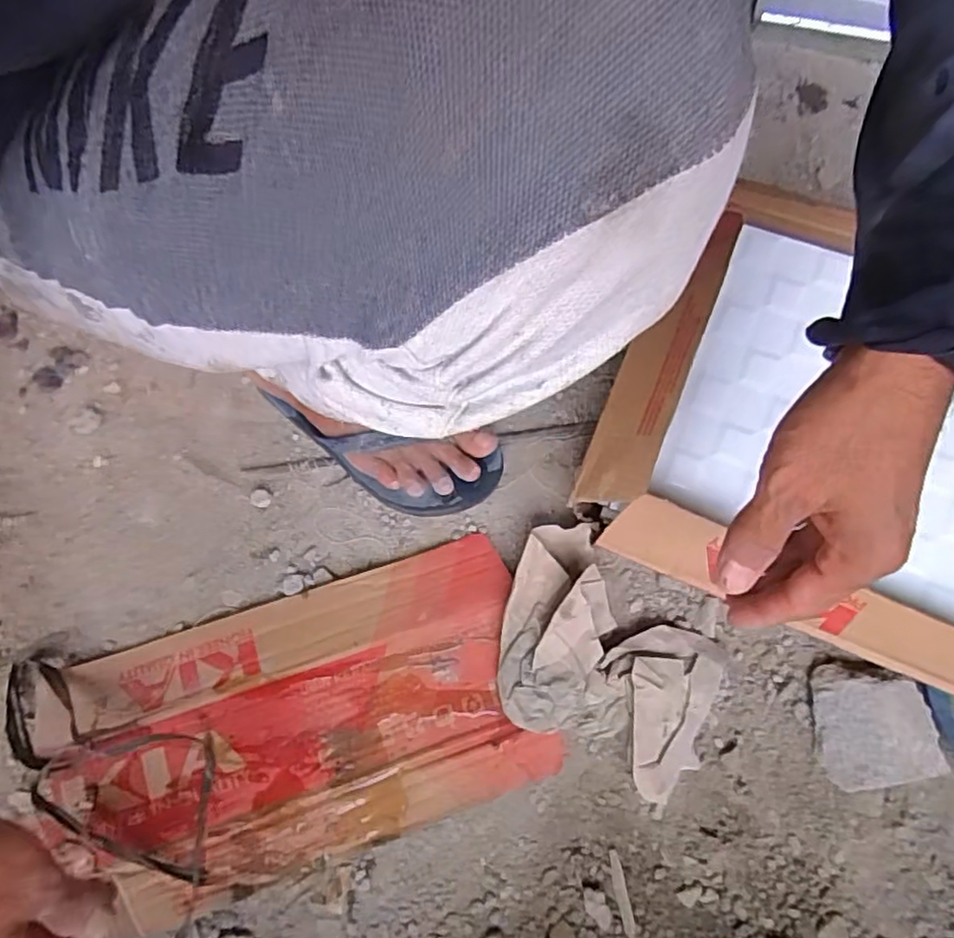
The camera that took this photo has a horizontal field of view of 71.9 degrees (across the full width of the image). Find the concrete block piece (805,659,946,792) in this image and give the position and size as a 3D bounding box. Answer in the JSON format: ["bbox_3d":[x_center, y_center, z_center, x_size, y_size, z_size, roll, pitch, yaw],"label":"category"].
[{"bbox_3d":[0.312,0.202,0.517,0.079,0.030,0.092,1,76,1],"label":"concrete block piece"}]

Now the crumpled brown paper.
[{"bbox_3d":[0.102,0.152,0.522,0.189,0.044,0.145,28,78,7],"label":"crumpled brown paper"}]

